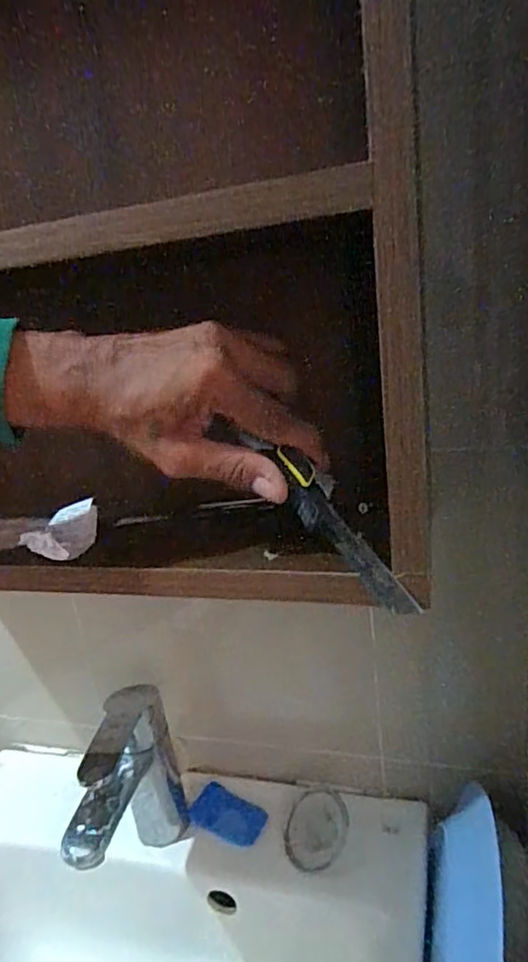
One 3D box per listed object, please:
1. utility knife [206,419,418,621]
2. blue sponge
[{"bbox_3d":[0.033,0.017,0.329,0.024,0.148,0.023,-48,-10,34],"label":"utility knife"},{"bbox_3d":[-0.035,0.322,0.548,0.072,0.017,0.043,4,19,35],"label":"blue sponge"}]

